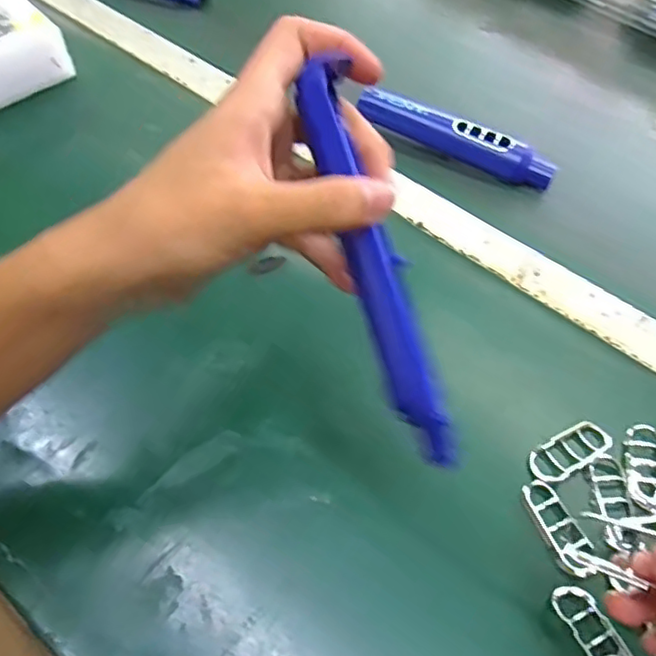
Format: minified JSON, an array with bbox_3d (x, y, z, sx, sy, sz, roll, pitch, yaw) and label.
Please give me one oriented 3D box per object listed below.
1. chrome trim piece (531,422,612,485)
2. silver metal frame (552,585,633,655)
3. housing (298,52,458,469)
[{"bbox_3d":[0.140,0.071,0.357,0.052,0.004,0.022,-26,59,-16],"label":"chrome trim piece"},{"bbox_3d":[0.131,0.150,0.298,0.021,0.006,0.053,-22,58,-14],"label":"silver metal frame"},{"bbox_3d":[0.021,-0.025,0.260,0.026,0.023,0.173,-19,93,-12],"label":"housing"}]

